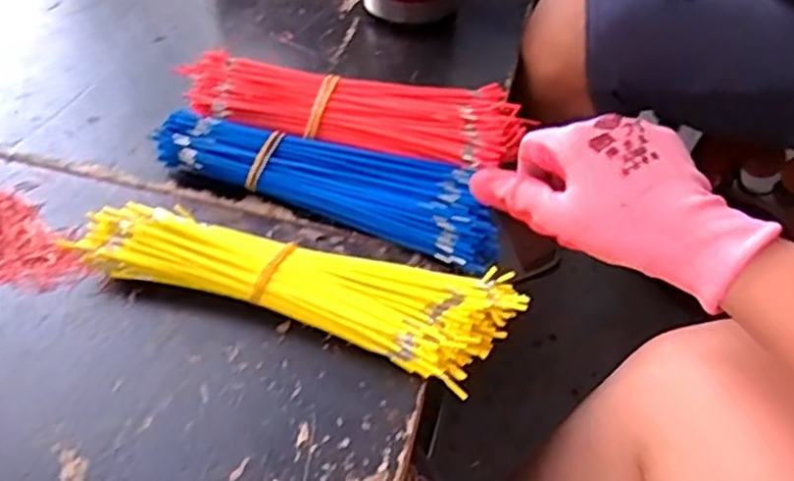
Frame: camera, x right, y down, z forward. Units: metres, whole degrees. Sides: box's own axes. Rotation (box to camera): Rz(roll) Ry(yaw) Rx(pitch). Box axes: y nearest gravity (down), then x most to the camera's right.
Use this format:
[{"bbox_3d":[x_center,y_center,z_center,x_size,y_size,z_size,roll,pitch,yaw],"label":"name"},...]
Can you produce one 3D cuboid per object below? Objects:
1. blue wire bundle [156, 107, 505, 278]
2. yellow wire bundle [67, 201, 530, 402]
[{"bbox_3d":[-0.048,-0.047,0.474,0.248,0.026,0.065,18,50,14],"label":"blue wire bundle"},{"bbox_3d":[-0.063,0.022,0.413,0.264,0.030,0.071,13,49,10],"label":"yellow wire bundle"}]

